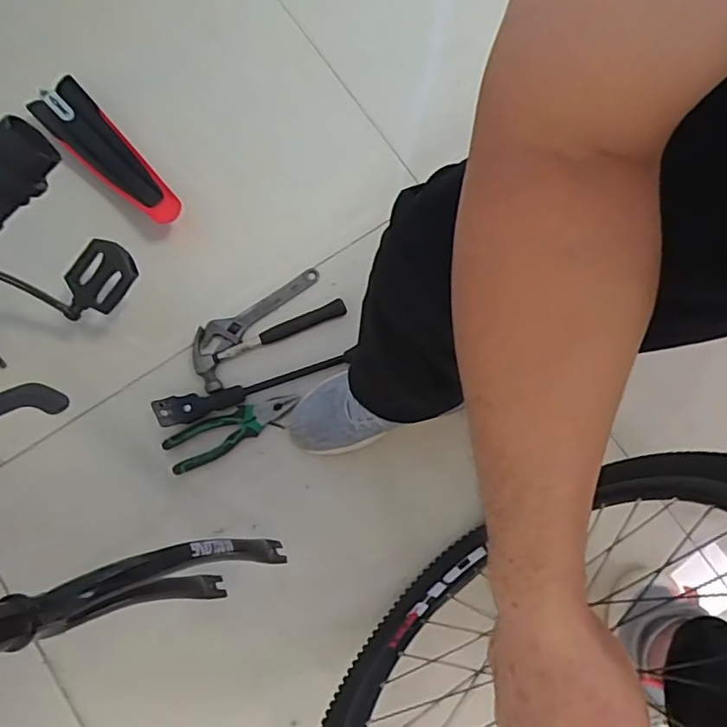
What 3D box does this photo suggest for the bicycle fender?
[{"bbox_3d":[-0.357,-0.294,0.809,0.271,0.062,0.078,45,79,4],"label":"bicycle fender"}]

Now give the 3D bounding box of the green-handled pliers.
[{"bbox_3d":[-0.177,0.090,0.768,0.183,0.014,0.051,-24,80,-7],"label":"green-handled pliers"}]

